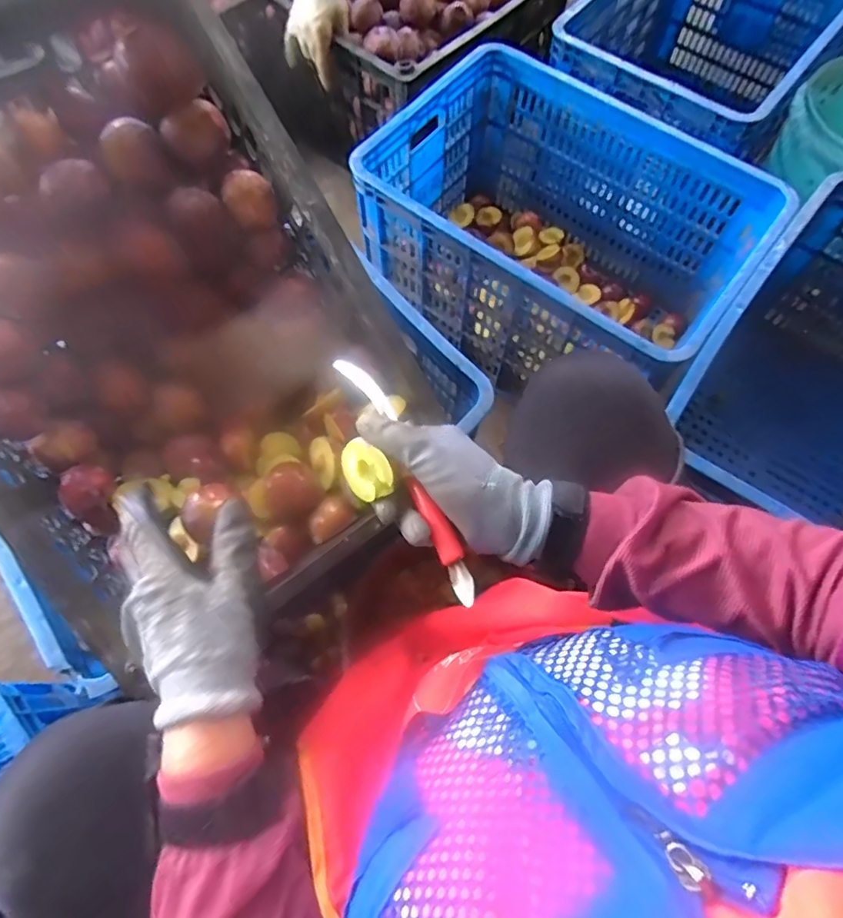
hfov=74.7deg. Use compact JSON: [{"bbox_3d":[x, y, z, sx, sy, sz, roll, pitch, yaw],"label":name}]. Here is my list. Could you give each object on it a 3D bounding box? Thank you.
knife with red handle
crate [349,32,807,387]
[{"bbox_3d":[-0.010,0.008,0.396,0.020,0.015,0.202,-25,76,-10],"label":"knife with red handle"},{"bbox_3d":[0.226,-0.368,0.948,0.540,0.345,0.423,38,74,11],"label":"crate"}]

